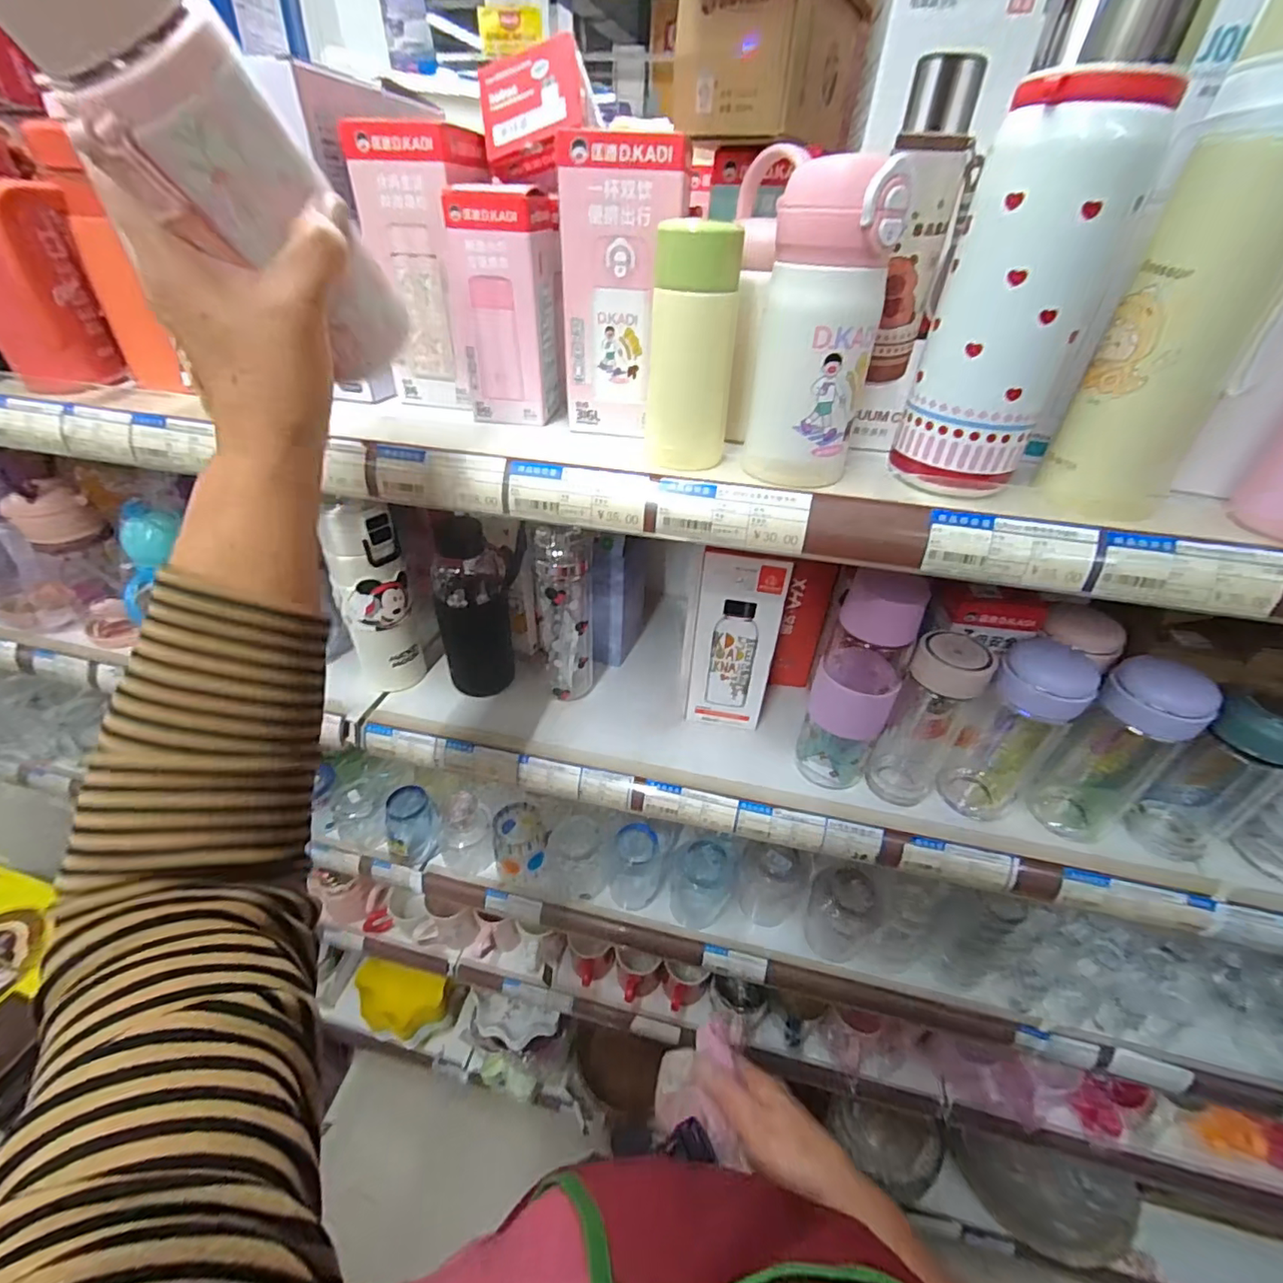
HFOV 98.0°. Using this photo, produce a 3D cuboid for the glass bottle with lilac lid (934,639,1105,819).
[{"bbox_3d":[0.321,0.084,0.484,0.059,0.172,0.067,-29,48,-33],"label":"glass bottle with lilac lid"}]

